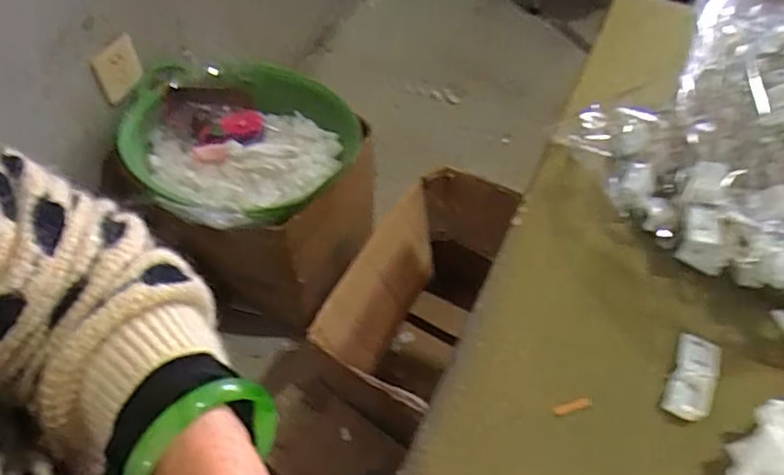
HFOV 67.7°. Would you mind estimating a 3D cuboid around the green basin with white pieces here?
[{"bbox_3d":[-0.251,-0.180,1.029,0.404,0.098,0.337,34,57,21],"label":"green basin with white pieces"}]

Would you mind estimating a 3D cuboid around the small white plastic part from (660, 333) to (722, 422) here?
[{"bbox_3d":[0.178,0.082,0.343,0.025,0.009,0.056,26,55,16],"label":"small white plastic part"}]

